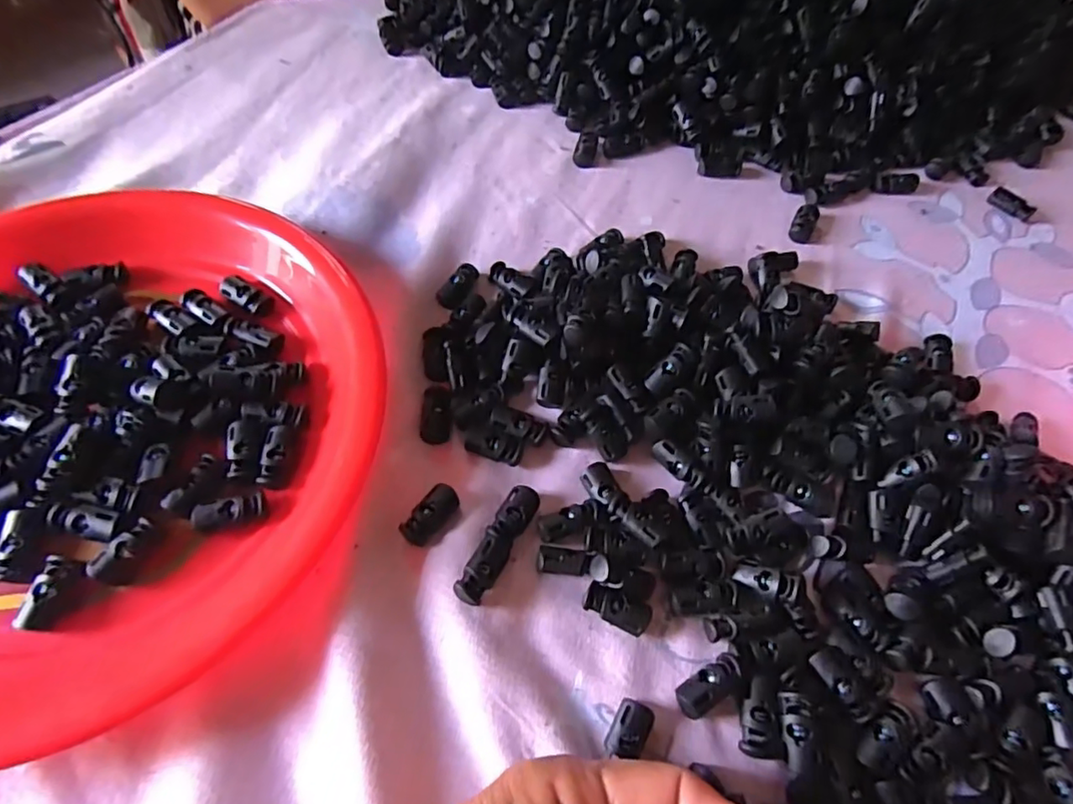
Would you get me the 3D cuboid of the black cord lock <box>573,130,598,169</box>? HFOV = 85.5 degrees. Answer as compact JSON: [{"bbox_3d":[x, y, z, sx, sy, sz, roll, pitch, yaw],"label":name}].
[{"bbox_3d":[0.034,-0.171,0.391,0.014,0.009,0.028,16,60,6],"label":"black cord lock"}]

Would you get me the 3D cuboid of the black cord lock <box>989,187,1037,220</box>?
[{"bbox_3d":[0.316,-0.131,0.385,0.029,0.007,0.015,37,65,17],"label":"black cord lock"}]

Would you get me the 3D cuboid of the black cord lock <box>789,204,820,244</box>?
[{"bbox_3d":[0.169,-0.113,0.367,0.014,0.008,0.029,26,61,12],"label":"black cord lock"}]

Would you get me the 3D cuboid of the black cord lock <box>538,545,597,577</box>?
[{"bbox_3d":[0.012,0.068,0.245,0.023,0.012,0.011,8,59,1],"label":"black cord lock"}]

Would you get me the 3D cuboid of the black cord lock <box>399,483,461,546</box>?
[{"bbox_3d":[-0.046,0.049,0.252,0.014,0.011,0.028,36,64,16],"label":"black cord lock"}]

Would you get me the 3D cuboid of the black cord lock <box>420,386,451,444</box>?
[{"bbox_3d":[-0.047,0.006,0.279,0.013,0.008,0.028,3,59,-2],"label":"black cord lock"}]

